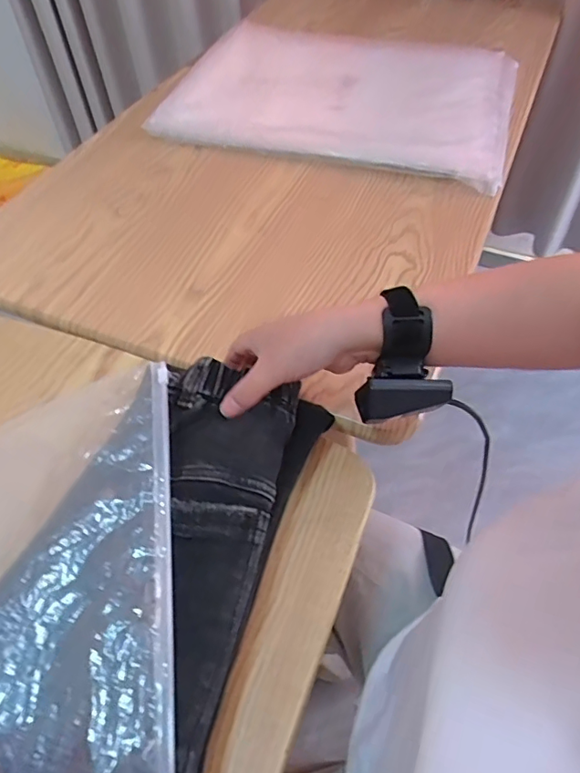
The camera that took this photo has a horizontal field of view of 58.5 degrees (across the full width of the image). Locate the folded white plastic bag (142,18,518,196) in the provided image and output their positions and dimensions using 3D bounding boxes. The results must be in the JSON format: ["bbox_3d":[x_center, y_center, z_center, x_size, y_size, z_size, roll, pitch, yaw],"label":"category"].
[{"bbox_3d":[0.078,-0.447,0.802,0.495,0.037,0.321,15,55,8],"label":"folded white plastic bag"}]

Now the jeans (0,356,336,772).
[{"bbox_3d":[-0.092,0.111,0.359,0.166,0.050,0.299,16,55,9],"label":"jeans"}]

